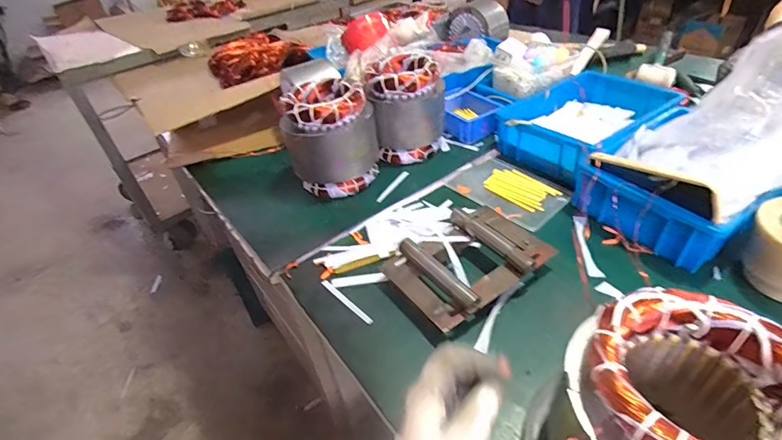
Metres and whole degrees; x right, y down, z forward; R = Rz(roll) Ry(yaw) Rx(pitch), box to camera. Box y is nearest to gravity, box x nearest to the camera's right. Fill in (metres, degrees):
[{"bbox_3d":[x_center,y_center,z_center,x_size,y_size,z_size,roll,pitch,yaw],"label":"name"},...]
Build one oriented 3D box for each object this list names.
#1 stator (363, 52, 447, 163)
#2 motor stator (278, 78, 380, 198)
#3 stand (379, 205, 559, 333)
[{"bbox_3d":[0.030,-0.209,0.759,0.137,0.160,0.128,0,40,7],"label":"stator"},{"bbox_3d":[-0.097,-0.140,0.705,0.141,0.163,0.141,-3,40,3],"label":"motor stator"},{"bbox_3d":[0.101,0.053,0.543,0.199,0.049,0.146,-27,44,-23],"label":"stand"}]

